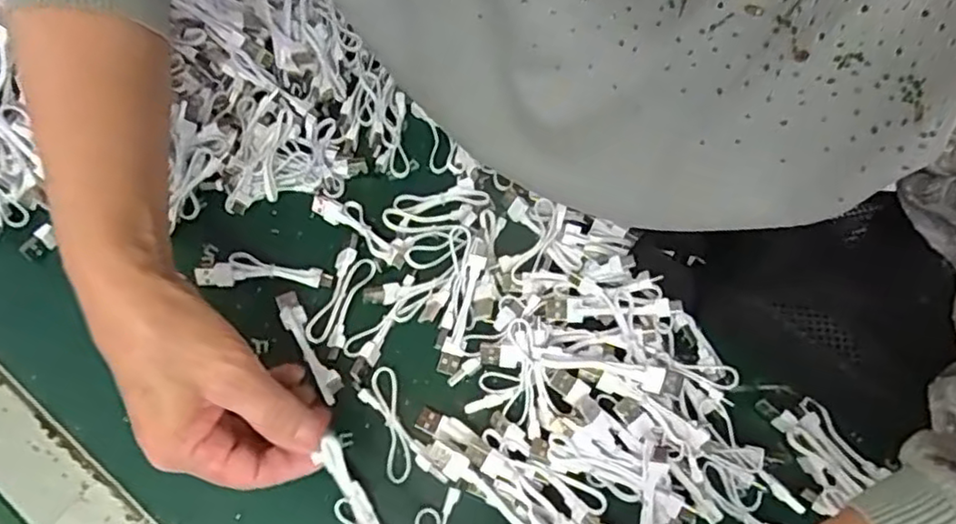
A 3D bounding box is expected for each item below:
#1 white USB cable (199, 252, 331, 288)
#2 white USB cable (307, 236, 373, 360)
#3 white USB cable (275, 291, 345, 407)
[{"bbox_3d":[-0.134,0.004,0.414,0.082,0.009,0.023,3,67,-8],"label":"white USB cable"},{"bbox_3d":[-0.084,0.019,0.406,0.023,0.007,0.079,19,66,-1],"label":"white USB cable"},{"bbox_3d":[-0.101,0.047,0.390,0.016,0.013,0.076,-29,75,-20],"label":"white USB cable"}]

